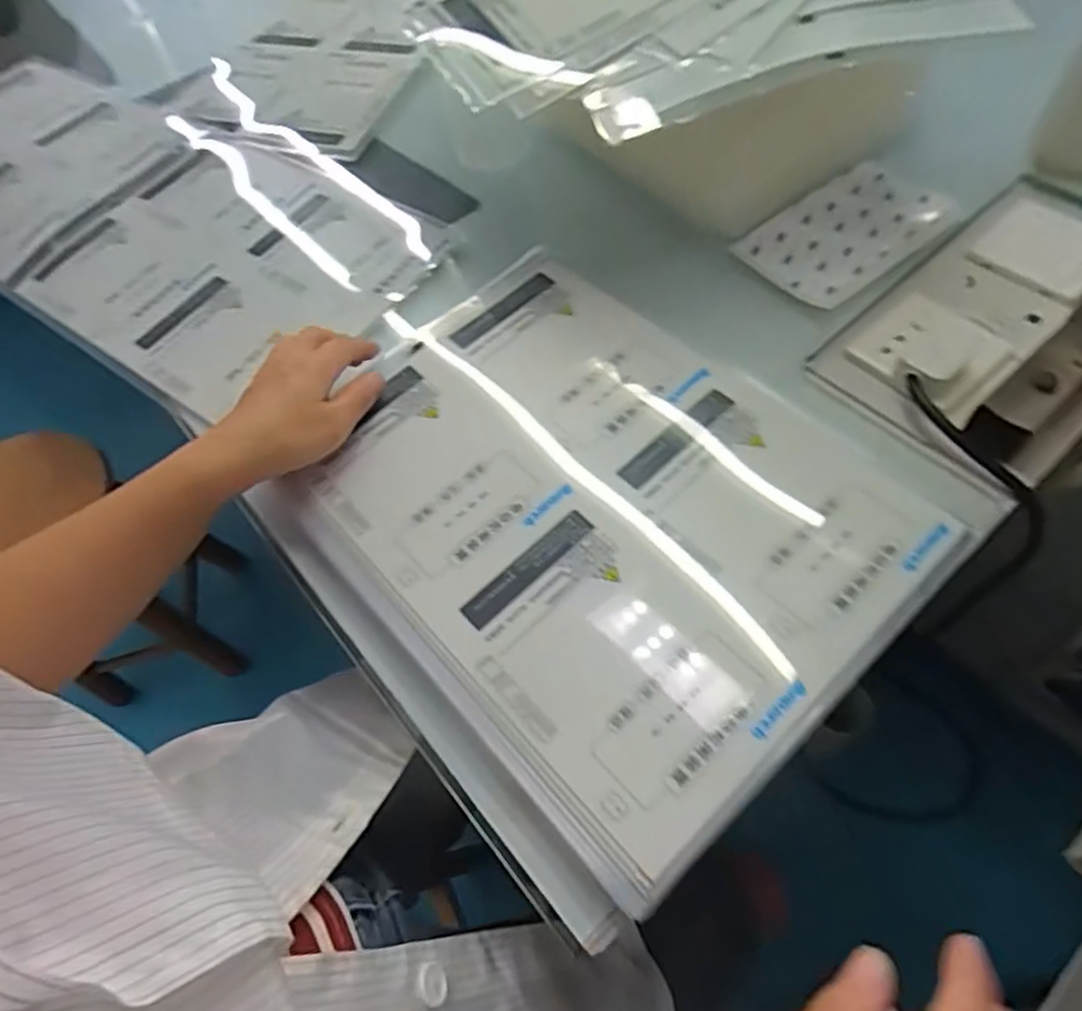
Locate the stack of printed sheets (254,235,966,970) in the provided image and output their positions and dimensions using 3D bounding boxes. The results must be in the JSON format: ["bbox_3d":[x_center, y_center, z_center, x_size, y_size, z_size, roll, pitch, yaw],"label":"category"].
[{"bbox_3d":[0.019,0.001,0.454,0.322,0.046,0.386,-38,63,-17],"label":"stack of printed sheets"}]

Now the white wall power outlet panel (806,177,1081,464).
[{"bbox_3d":[0.346,-0.160,0.522,0.302,0.027,0.114,-37,63,-17],"label":"white wall power outlet panel"}]

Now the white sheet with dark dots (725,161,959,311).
[{"bbox_3d":[0.258,-0.230,0.566,0.166,0.006,0.103,-34,63,-13],"label":"white sheet with dark dots"}]

